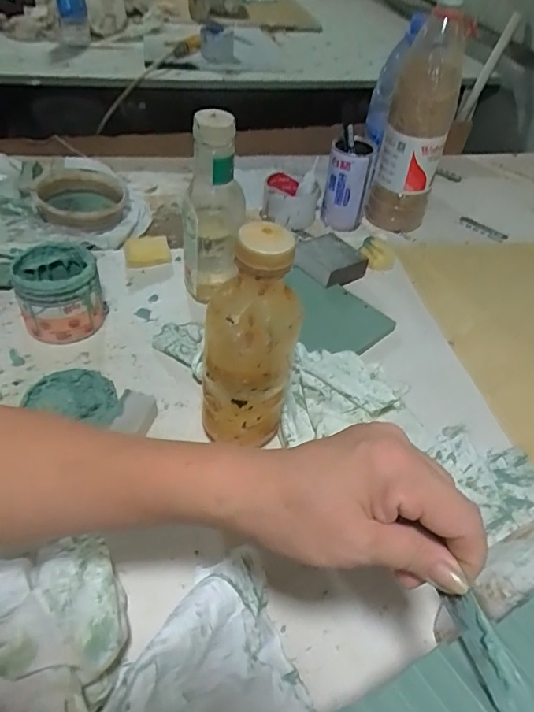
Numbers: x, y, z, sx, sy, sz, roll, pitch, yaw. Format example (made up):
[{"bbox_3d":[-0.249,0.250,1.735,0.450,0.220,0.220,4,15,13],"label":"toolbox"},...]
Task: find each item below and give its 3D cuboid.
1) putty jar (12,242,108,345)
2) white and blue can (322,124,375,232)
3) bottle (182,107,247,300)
[{"bbox_3d":[-0.218,-0.067,0.535,0.084,0.074,0.083,-13,48,-20],"label":"putty jar"},{"bbox_3d":[0.117,-0.254,0.746,0.062,0.129,0.053,12,45,5],"label":"white and blue can"},{"bbox_3d":[-0.055,-0.150,0.541,0.063,0.201,0.059,5,45,-2],"label":"bottle"}]

